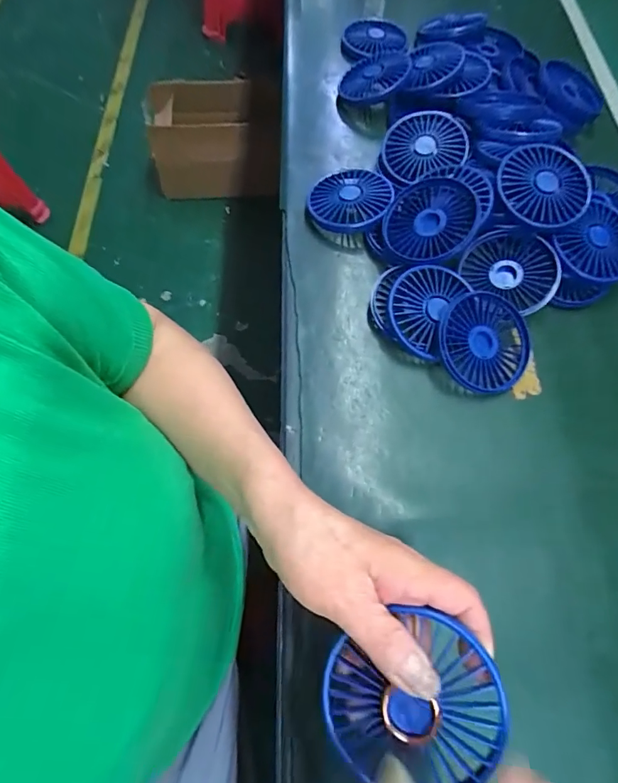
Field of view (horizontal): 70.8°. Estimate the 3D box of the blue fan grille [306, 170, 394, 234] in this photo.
[{"bbox_3d":[0.044,-0.197,0.448,0.082,0.016,0.079,16,72,16],"label":"blue fan grille"}]

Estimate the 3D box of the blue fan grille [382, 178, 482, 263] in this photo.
[{"bbox_3d":[0.117,-0.161,0.419,0.087,0.019,0.087,11,78,25],"label":"blue fan grille"}]

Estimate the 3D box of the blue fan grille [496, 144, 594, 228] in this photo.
[{"bbox_3d":[0.221,-0.194,0.410,0.083,0.012,0.081,0,83,2],"label":"blue fan grille"}]

